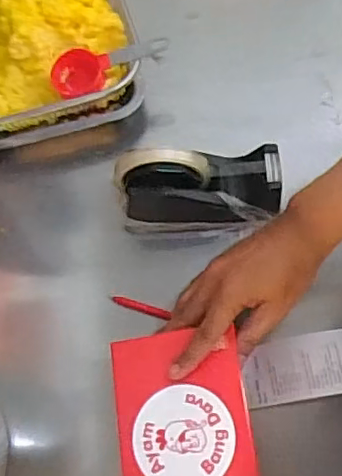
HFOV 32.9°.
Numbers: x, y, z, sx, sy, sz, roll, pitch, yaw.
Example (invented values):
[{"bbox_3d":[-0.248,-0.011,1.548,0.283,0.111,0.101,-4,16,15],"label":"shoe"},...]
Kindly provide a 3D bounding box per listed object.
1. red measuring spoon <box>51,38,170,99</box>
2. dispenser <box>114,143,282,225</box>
[{"bbox_3d":[-0.068,-0.181,0.614,0.131,0.029,0.054,-13,68,15],"label":"red measuring spoon"},{"bbox_3d":[0.027,-0.051,0.573,0.160,0.098,0.061,-1,69,2],"label":"dispenser"}]

